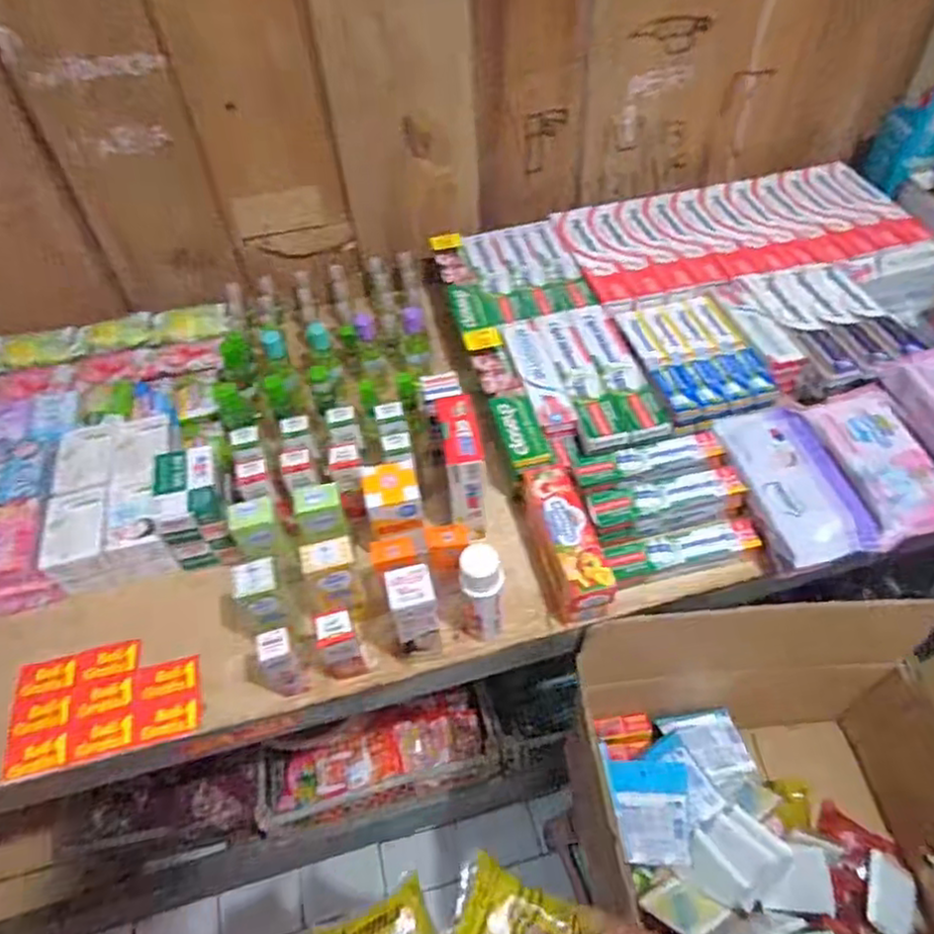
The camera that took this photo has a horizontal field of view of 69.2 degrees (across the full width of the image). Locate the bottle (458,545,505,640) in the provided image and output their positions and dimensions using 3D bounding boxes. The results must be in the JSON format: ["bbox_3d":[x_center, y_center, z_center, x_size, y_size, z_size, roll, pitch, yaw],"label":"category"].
[{"bbox_3d":[0.016,0.123,0.639,0.038,0.131,0.036,-2,51,3],"label":"bottle"}]

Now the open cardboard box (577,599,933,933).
[{"bbox_3d":[0.371,0.365,0.730,0.387,0.305,0.307,-8,51,-2],"label":"open cardboard box"}]

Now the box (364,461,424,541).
[{"bbox_3d":[-0.076,0.032,0.697,0.061,0.071,0.054,-12,51,-6],"label":"box"}]

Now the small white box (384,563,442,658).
[{"bbox_3d":[-0.046,0.138,0.628,0.042,0.113,0.045,-12,51,-5],"label":"small white box"}]

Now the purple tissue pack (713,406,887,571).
[{"bbox_3d":[0.340,0.016,0.715,0.097,0.032,0.188,-14,52,-7],"label":"purple tissue pack"}]

